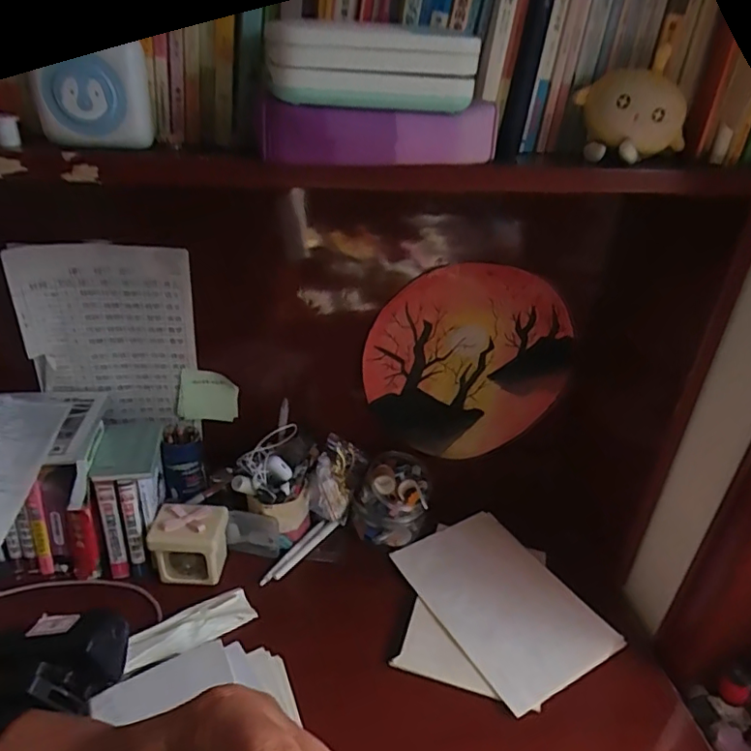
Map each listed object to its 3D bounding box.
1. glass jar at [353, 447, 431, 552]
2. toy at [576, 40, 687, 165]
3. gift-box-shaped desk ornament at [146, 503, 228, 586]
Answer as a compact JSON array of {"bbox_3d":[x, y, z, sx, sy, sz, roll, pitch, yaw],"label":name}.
[{"bbox_3d":[0.025,0.186,0.845,0.107,0.109,0.099,2,31,-1],"label":"glass jar"},{"bbox_3d":[0.240,-0.251,0.521,0.093,0.082,0.078,18,34,25],"label":"toy"},{"bbox_3d":[-0.250,0.231,0.764,0.093,0.093,0.066,3,31,2],"label":"gift-box-shaped desk ornament"}]

